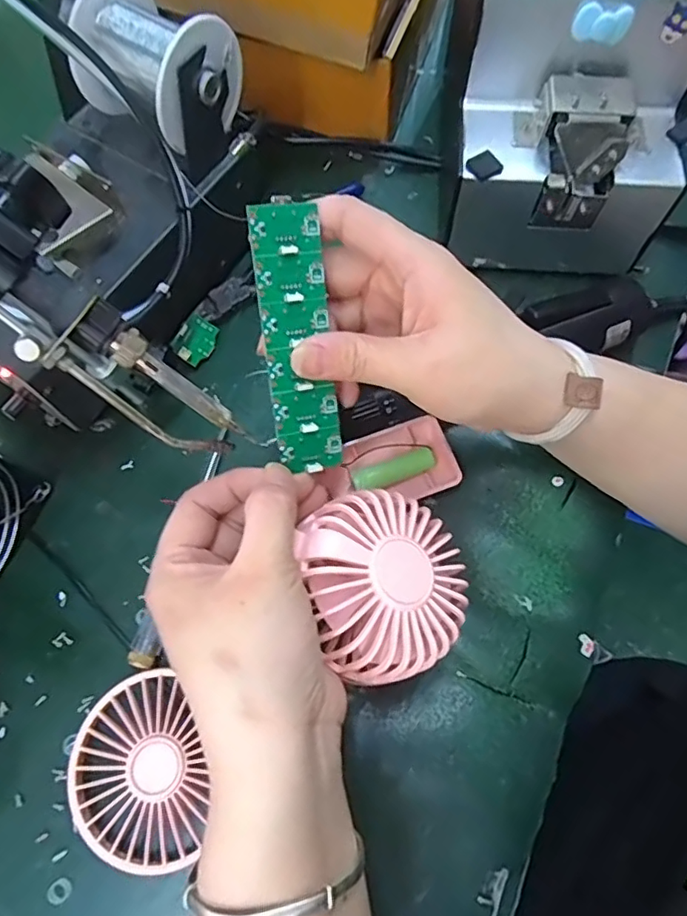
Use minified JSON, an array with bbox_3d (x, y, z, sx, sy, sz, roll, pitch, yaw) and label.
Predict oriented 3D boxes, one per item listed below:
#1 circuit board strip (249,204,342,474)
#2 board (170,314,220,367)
[{"bbox_3d":[-0.020,-0.051,0.257,0.031,0.004,0.117,-11,108,-16],"label":"circuit board strip"},{"bbox_3d":[-0.094,-0.076,0.364,0.023,0.005,0.032,37,67,-22],"label":"board"}]

